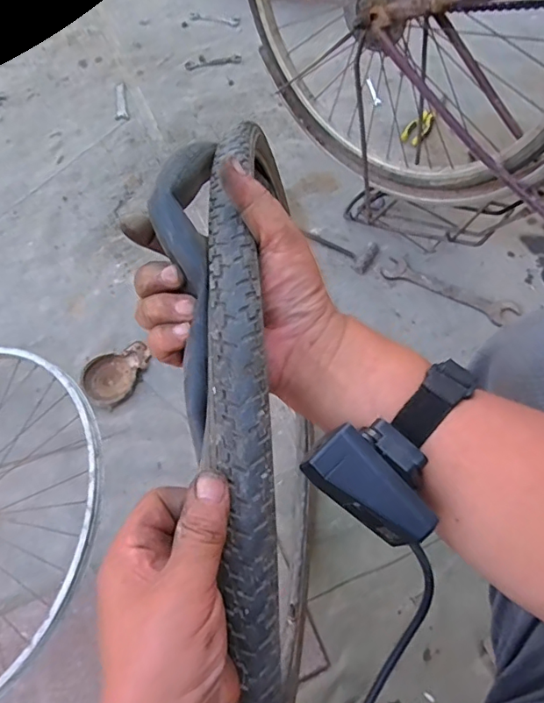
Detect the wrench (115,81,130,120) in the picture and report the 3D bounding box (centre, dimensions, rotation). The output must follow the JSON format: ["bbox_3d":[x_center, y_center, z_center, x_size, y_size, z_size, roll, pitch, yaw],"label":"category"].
[{"bbox_3d":[-0.395,-0.654,1.342,0.035,0.005,0.147,-11,65,-5],"label":"wrench"}]

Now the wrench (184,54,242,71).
[{"bbox_3d":[-0.163,-0.802,1.424,0.154,0.004,0.040,-9,65,-4],"label":"wrench"}]

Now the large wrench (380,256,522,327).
[{"bbox_3d":[0.349,-0.123,1.027,0.275,0.009,0.057,30,69,27],"label":"large wrench"}]

